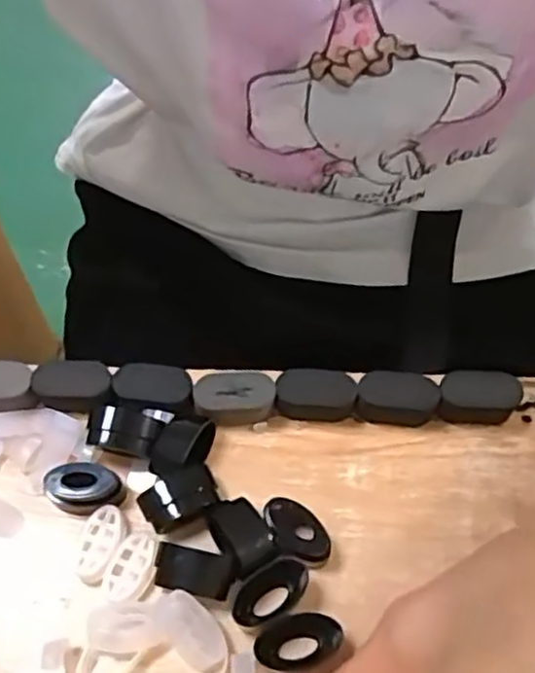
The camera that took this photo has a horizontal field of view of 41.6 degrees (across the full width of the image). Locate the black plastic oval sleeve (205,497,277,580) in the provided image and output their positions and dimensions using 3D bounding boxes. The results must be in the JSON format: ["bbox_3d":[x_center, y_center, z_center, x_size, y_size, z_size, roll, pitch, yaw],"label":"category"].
[{"bbox_3d":[-0.011,0.086,0.303,0.020,0.012,0.032,-26,60,-16],"label":"black plastic oval sleeve"}]

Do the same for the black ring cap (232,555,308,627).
[{"bbox_3d":[0.002,0.107,0.291,0.021,0.013,0.033,39,65,23],"label":"black ring cap"}]

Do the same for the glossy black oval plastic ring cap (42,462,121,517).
[{"bbox_3d":[-0.082,0.067,0.310,0.031,0.015,0.018,9,57,6],"label":"glossy black oval plastic ring cap"}]

